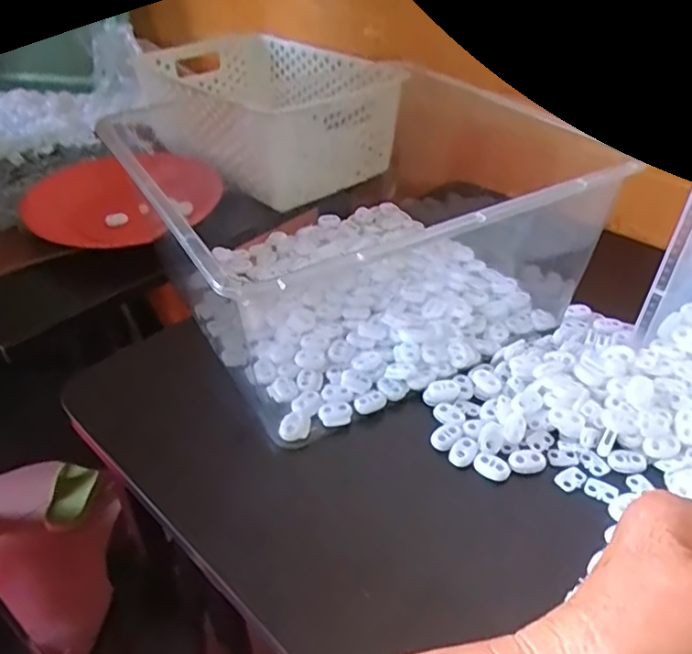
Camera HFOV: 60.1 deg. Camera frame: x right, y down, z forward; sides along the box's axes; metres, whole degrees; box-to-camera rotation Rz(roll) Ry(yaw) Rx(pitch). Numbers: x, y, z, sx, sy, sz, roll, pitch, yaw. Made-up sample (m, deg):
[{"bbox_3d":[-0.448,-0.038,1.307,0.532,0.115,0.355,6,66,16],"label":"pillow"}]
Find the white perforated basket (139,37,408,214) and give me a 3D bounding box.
[{"bbox_3d":[-0.117,-0.281,0.768,0.200,0.105,0.336,-26,44,-28],"label":"white perforated basket"}]

